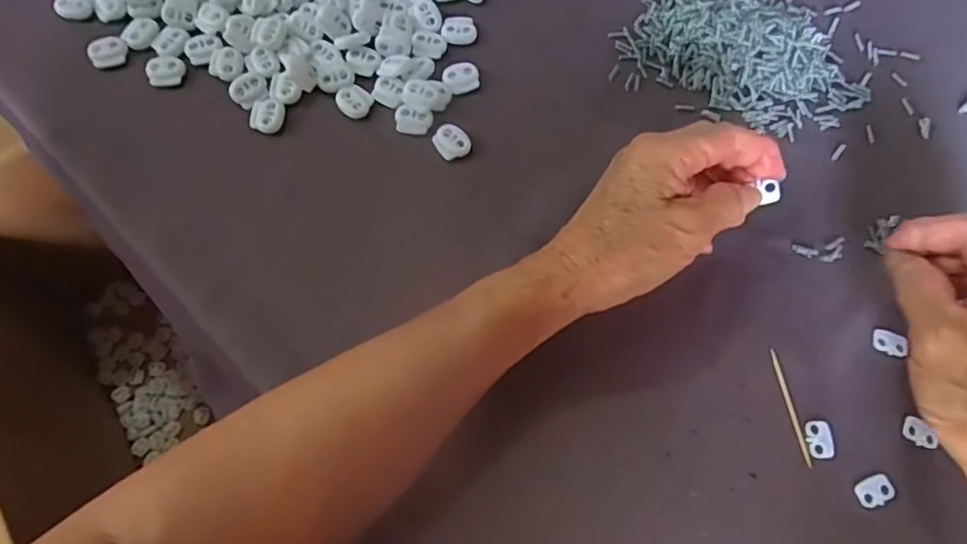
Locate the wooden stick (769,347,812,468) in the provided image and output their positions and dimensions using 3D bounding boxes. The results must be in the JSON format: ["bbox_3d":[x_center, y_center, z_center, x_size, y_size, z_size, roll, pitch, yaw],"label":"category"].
[{"bbox_3d":[0.163,0.070,0.323,0.004,0.004,0.062,-8,72,-5],"label":"wooden stick"}]

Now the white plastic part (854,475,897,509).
[{"bbox_3d":[0.199,0.111,0.310,0.019,0.004,0.013,-19,73,-9],"label":"white plastic part"}]

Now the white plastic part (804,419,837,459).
[{"bbox_3d":[0.175,0.087,0.318,0.013,0.004,0.019,-2,71,-3],"label":"white plastic part"}]

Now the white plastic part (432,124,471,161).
[{"bbox_3d":[-0.019,-0.077,0.365,0.020,0.004,0.022,-37,77,-14],"label":"white plastic part"}]

